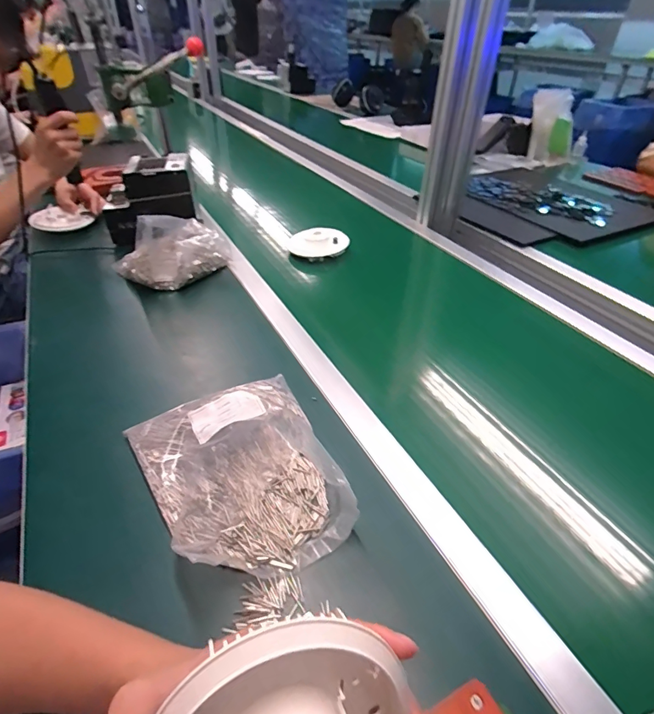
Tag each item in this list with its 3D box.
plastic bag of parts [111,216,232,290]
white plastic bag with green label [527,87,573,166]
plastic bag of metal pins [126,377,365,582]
[{"bbox_3d":[-0.279,-0.192,0.759,0.204,0.111,0.088,-14,41,-17],"label":"plastic bag of parts"},{"bbox_3d":[0.787,-0.801,1.502,0.134,0.242,0.064,-4,16,-13],"label":"white plastic bag with green label"},{"bbox_3d":[-0.090,0.112,0.452,0.190,0.057,0.237,-19,43,-23],"label":"plastic bag of metal pins"}]

